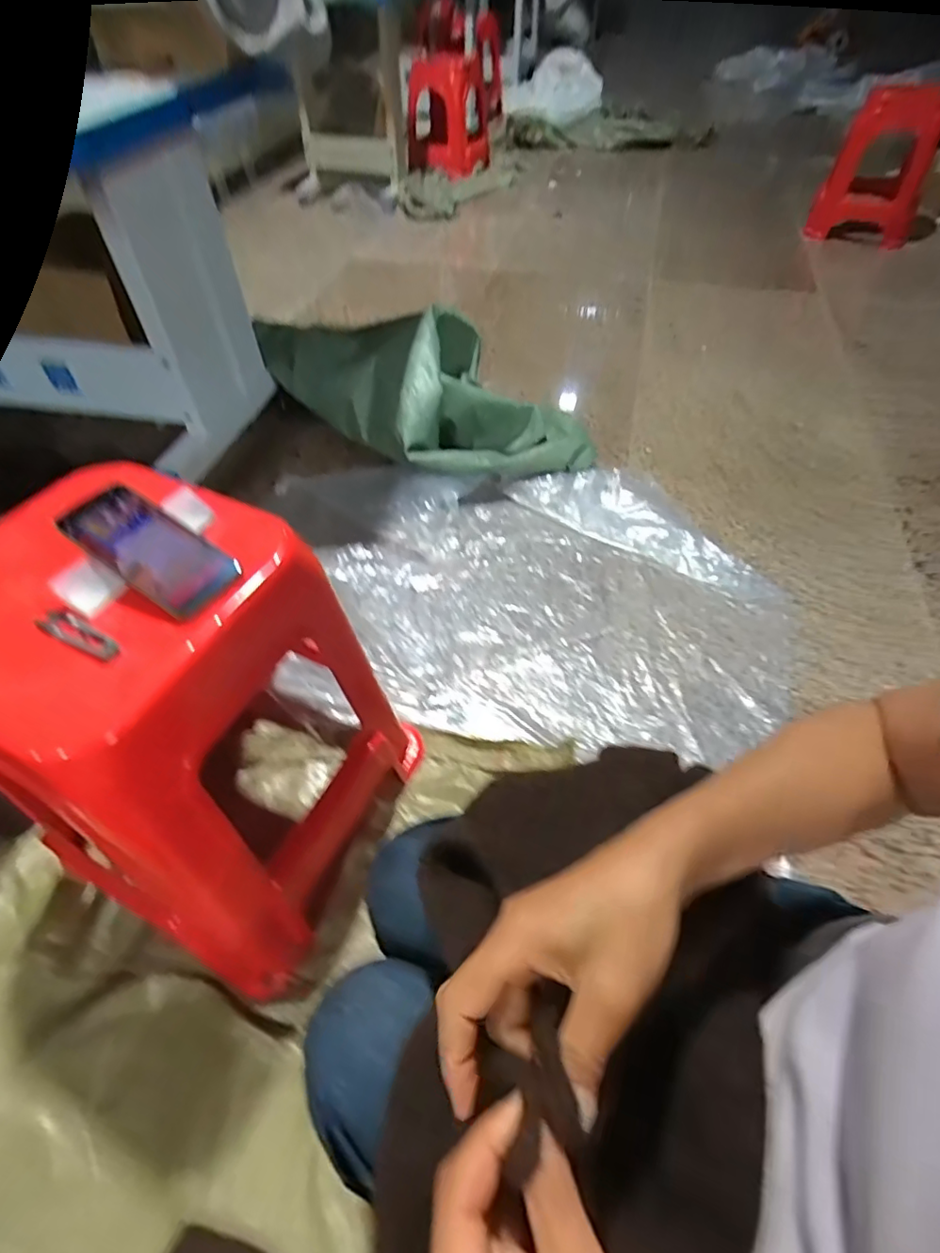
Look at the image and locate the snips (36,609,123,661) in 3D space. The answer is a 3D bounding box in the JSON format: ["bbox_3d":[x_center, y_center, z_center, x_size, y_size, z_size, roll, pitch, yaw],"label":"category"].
[{"bbox_3d":[-0.338,0.007,0.492,0.093,0.006,0.023,23,55,19],"label":"snips"}]

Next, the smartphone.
[{"bbox_3d":[-0.291,-0.071,0.522,0.149,0.010,0.075,34,57,4],"label":"smartphone"}]

